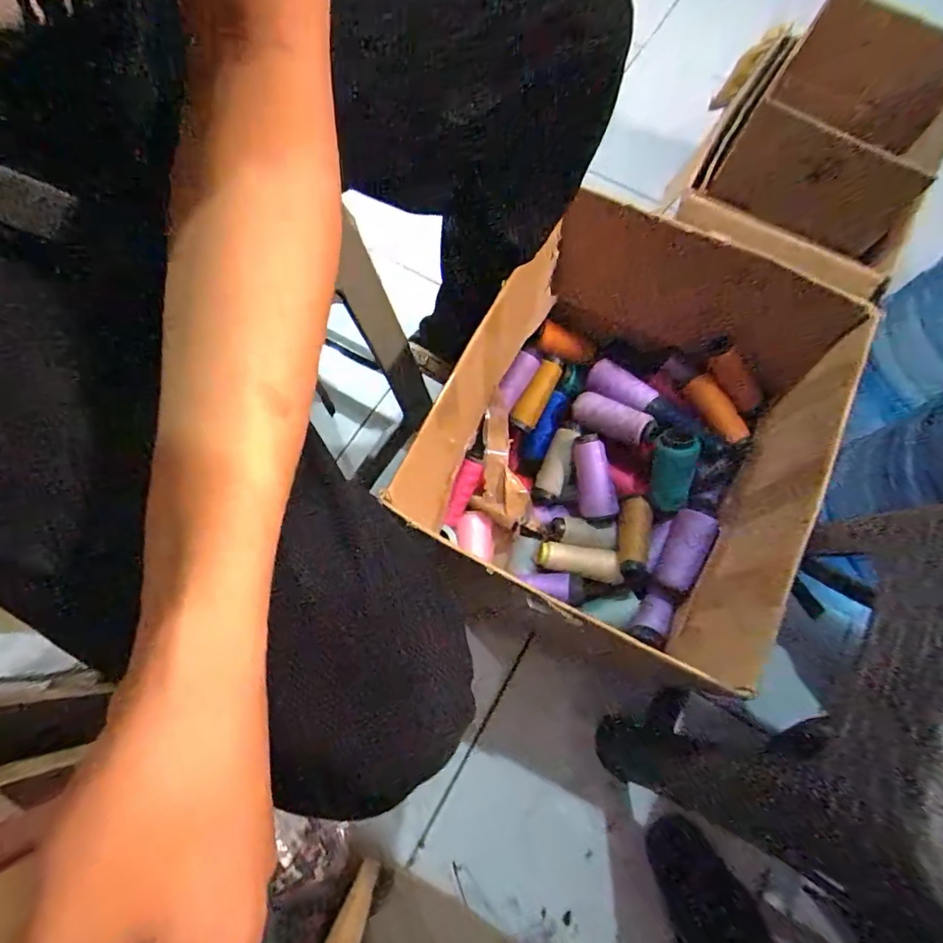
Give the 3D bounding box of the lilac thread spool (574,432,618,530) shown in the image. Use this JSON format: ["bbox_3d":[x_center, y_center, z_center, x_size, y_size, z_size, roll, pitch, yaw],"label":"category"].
[{"bbox_3d":[0.173,0.011,0.707,0.049,0.051,0.125,-4,72,-2],"label":"lilac thread spool"}]

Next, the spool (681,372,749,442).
[{"bbox_3d":[0.317,-0.085,0.658,0.032,0.034,0.106,-19,58,-6],"label":"spool"}]

